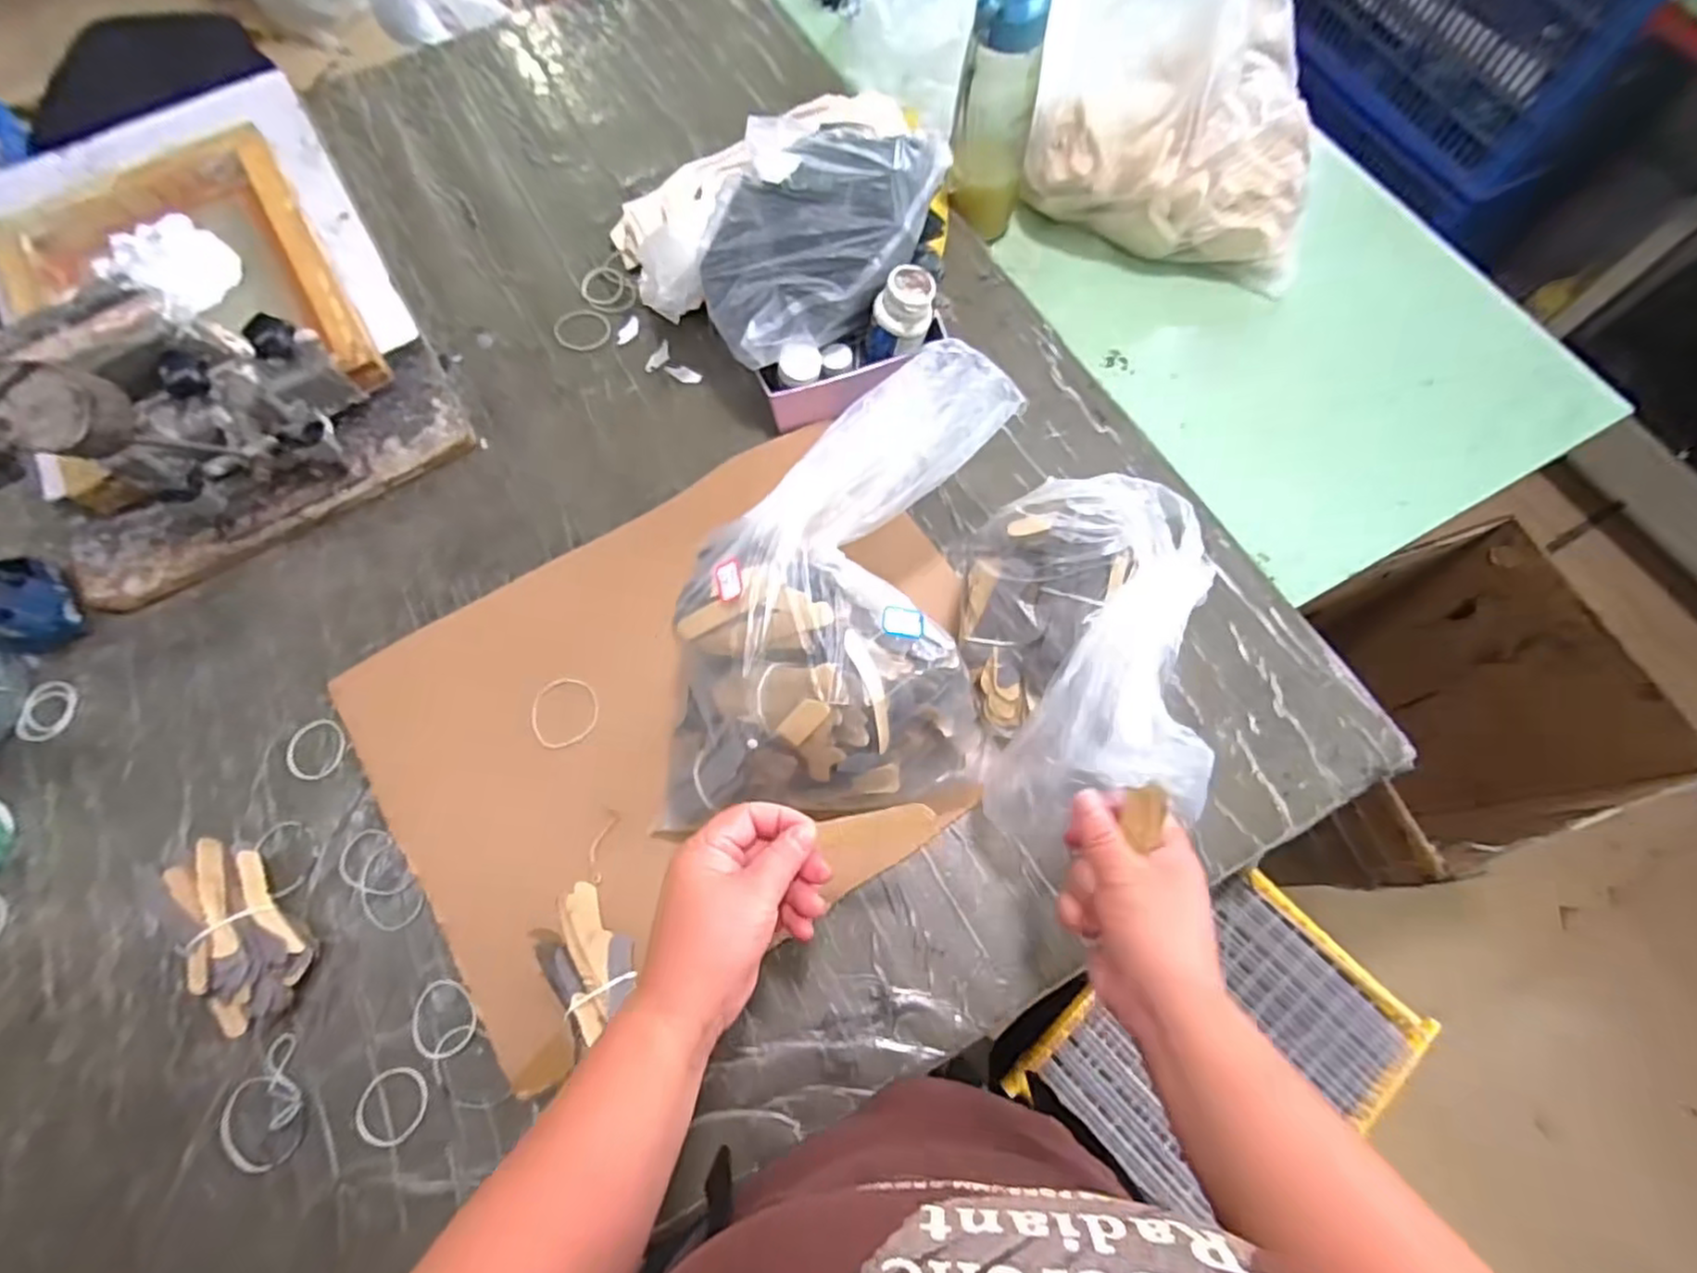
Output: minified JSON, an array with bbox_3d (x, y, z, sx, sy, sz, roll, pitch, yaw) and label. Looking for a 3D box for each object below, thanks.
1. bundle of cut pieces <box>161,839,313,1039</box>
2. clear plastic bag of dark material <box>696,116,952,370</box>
[{"bbox_3d":[-0.435,0.211,0.512,0.059,0.050,0.127,-39,75,-13],"label":"bundle of cut pieces"},{"bbox_3d":[-0.030,-0.328,0.589,0.153,0.050,0.218,26,103,-7],"label":"clear plastic bag of dark material"}]

